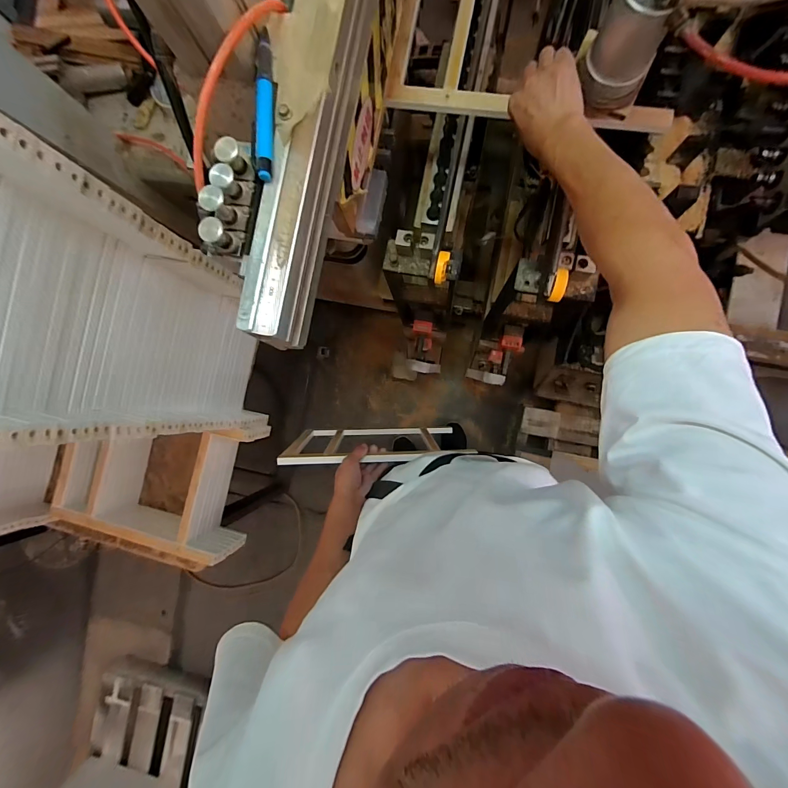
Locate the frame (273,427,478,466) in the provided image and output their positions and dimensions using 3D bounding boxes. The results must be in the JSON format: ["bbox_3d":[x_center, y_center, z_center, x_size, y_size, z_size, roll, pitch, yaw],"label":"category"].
[{"bbox_3d":[-0.037,0.116,0.856,0.413,0.336,0.019,-1,96,-5],"label":"frame"}]

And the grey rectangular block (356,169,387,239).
[{"bbox_3d":[-0.033,-0.287,0.534,0.032,0.023,0.097,12,90,7],"label":"grey rectangular block"}]

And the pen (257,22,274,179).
[{"bbox_3d":[-0.103,-0.232,0.282,0.011,0.012,0.122,-1,88,6],"label":"pen"}]

